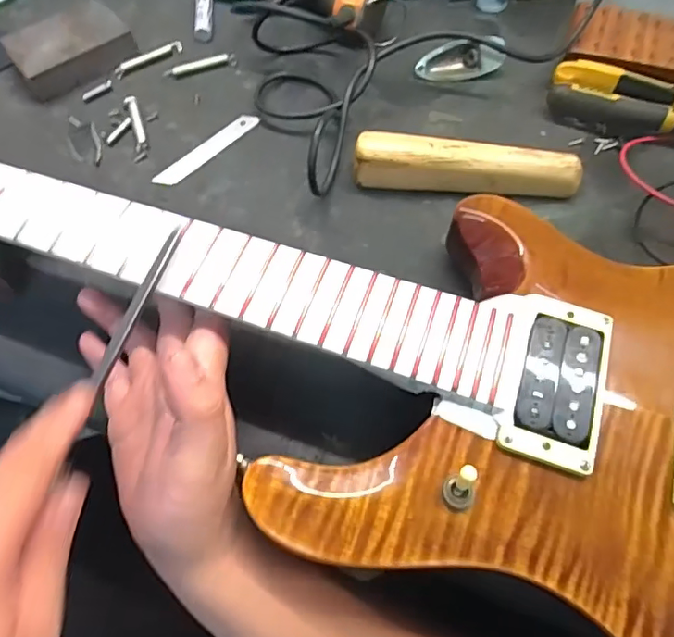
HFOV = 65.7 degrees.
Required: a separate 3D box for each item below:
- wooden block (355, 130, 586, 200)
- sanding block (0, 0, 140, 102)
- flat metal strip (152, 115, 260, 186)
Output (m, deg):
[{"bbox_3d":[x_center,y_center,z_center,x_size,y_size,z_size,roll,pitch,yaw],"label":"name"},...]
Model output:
[{"bbox_3d":[0.098,-0.114,0.398,0.166,0.036,0.031,4,62,4],"label":"wooden block"},{"bbox_3d":[-0.245,-0.249,0.477,0.101,0.026,0.074,-37,67,-16],"label":"sanding block"},{"bbox_3d":[-0.108,-0.142,0.440,0.018,0.004,0.103,41,69,11],"label":"flat metal strip"}]

